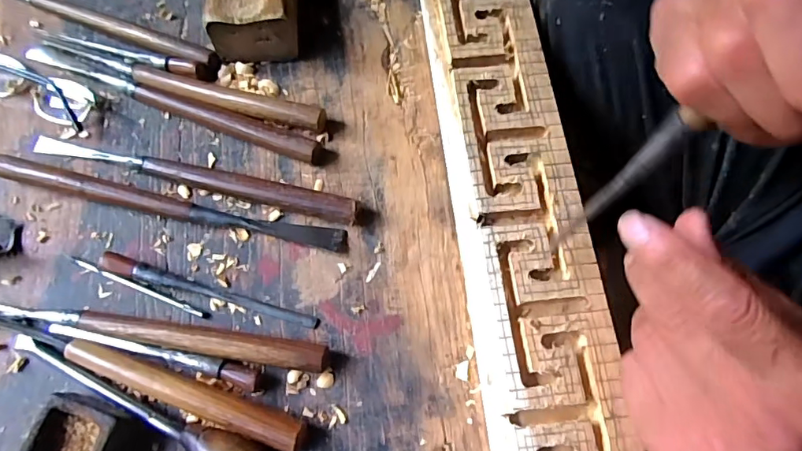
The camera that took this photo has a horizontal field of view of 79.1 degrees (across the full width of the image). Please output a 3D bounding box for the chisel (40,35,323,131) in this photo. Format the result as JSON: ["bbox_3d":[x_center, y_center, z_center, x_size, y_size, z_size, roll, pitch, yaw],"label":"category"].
[{"bbox_3d":[-0.173,-0.112,0.377,0.243,0.018,0.026,15,71,5],"label":"chisel"}]

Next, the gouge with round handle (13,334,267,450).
[{"bbox_3d":[-0.167,0.111,0.292,0.187,0.029,0.025,20,71,7],"label":"gouge with round handle"}]

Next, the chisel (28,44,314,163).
[{"bbox_3d":[-0.178,-0.099,0.375,0.254,0.014,0.021,22,71,7],"label":"chisel"}]

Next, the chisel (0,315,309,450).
[{"bbox_3d":[-0.169,0.093,0.303,0.228,0.018,0.019,18,71,6],"label":"chisel"}]

